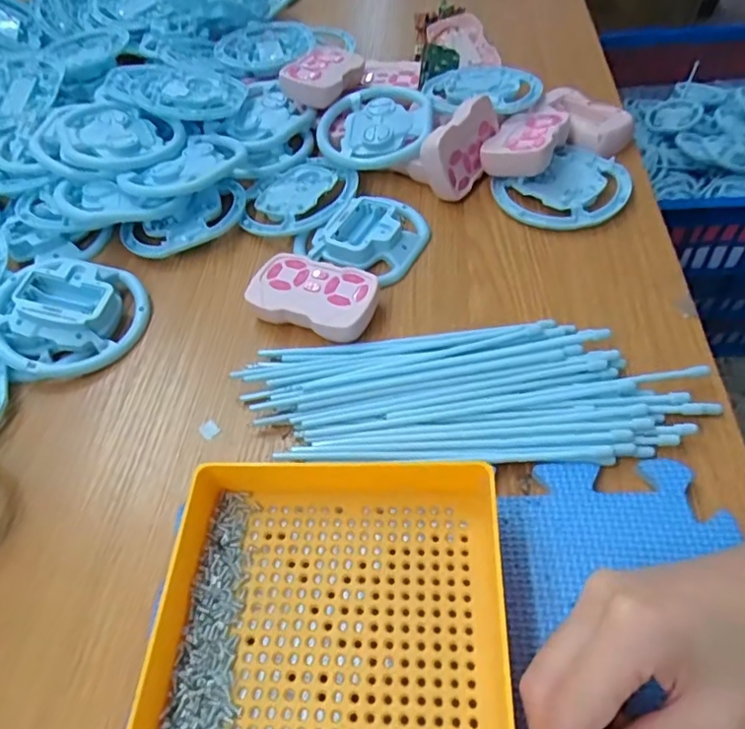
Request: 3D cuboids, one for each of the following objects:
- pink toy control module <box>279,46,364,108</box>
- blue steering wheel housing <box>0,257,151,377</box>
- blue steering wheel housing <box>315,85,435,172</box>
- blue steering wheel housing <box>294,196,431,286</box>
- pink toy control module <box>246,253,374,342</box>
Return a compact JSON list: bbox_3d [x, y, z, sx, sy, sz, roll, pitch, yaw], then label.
[{"bbox_3d":[-0.043,-0.269,0.535,0.059,0.029,0.074,13,55,16],"label":"pink toy control module"},{"bbox_3d":[-0.216,-0.038,0.403,0.102,0.028,0.091,1,54,4],"label":"blue steering wheel housing"},{"bbox_3d":[0.002,-0.207,0.497,0.095,0.018,0.095,-1,53,2],"label":"blue steering wheel housing"},{"bbox_3d":[-0.004,-0.104,0.445,0.091,0.019,0.080,25,58,23],"label":"blue steering wheel housing"},{"bbox_3d":[-0.040,-0.046,0.401,0.087,0.022,0.055,14,55,16],"label":"pink toy control module"}]

